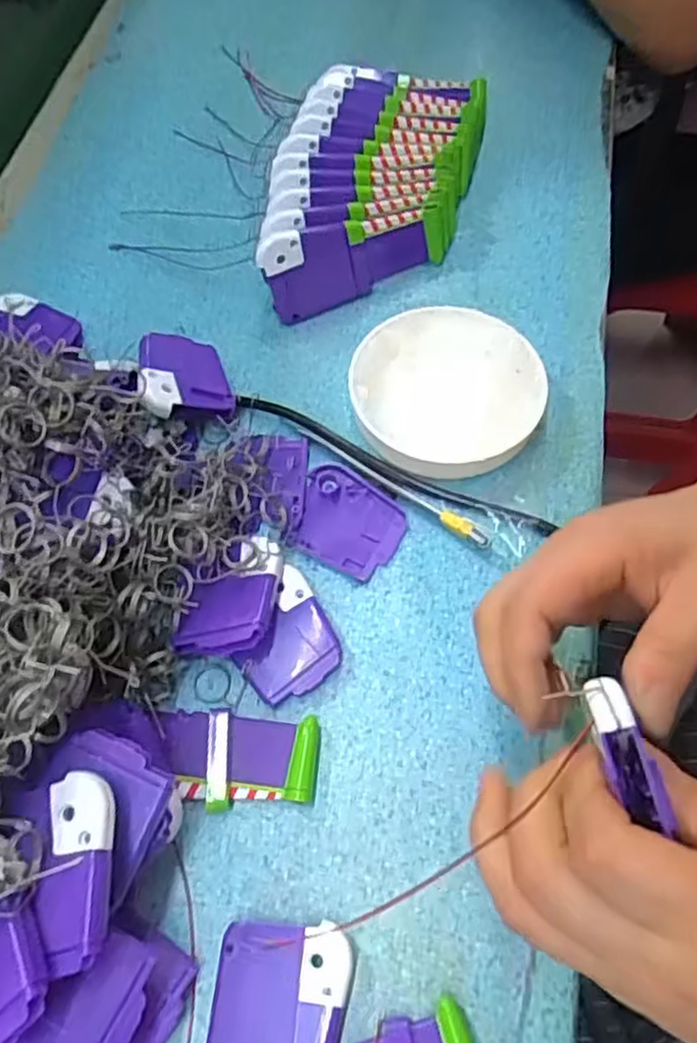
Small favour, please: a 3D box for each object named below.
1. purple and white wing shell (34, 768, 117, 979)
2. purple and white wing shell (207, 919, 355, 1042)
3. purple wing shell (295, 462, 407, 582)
[{"bbox_3d":[-0.095,0.121,0.244,0.024,0.006,0.061,-2,64,-3],"label":"purple and white wing shell"},{"bbox_3d":[-0.027,0.199,0.272,0.052,0.015,0.073,3,63,3],"label":"purple and white wing shell"},{"bbox_3d":[0.000,-0.001,0.375,0.059,0.006,0.050,26,66,14],"label":"purple wing shell"}]

